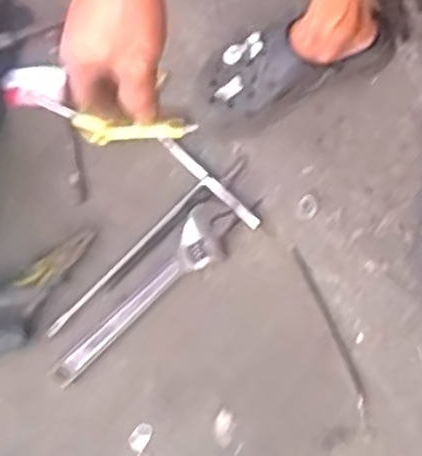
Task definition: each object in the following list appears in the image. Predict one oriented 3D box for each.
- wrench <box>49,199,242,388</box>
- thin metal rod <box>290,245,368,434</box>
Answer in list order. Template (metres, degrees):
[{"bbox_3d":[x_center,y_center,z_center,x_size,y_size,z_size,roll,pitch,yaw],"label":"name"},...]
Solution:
[{"bbox_3d":[-0.071,0.082,0.899,0.062,0.017,0.277,39,79,10],"label":"wrench"},{"bbox_3d":[0.140,0.123,0.883,0.013,0.009,0.220,-21,76,-4],"label":"thin metal rod"}]

